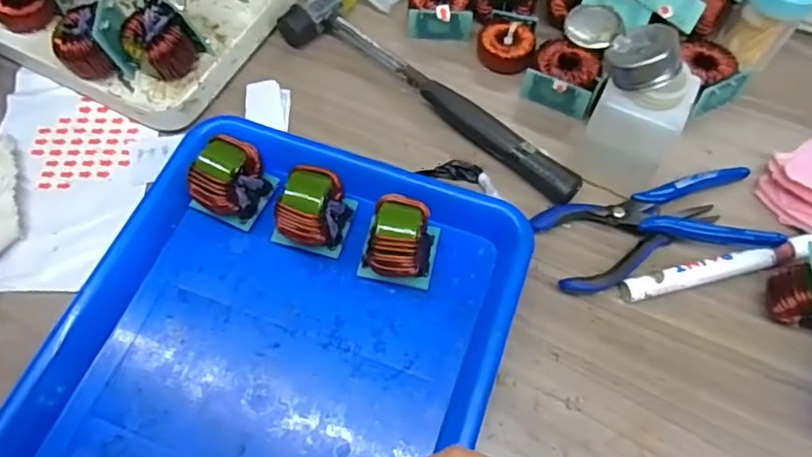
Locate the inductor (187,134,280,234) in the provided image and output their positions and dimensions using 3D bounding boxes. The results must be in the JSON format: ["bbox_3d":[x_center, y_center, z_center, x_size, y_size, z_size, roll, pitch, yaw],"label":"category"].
[{"bbox_3d":[-0.115,-0.031,0.383,0.043,0.046,0.045,25,66,13],"label":"inductor"}]

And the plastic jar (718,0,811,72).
[{"bbox_3d":[0.268,-0.157,0.434,0.043,0.069,0.039,36,69,17],"label":"plastic jar"}]

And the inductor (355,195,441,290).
[{"bbox_3d":[-0.004,0.008,0.368,0.046,0.048,0.042,10,64,6],"label":"inductor"}]

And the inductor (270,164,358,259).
[{"bbox_3d":[-0.061,-0.011,0.379,0.045,0.046,0.042,15,64,8],"label":"inductor"}]

